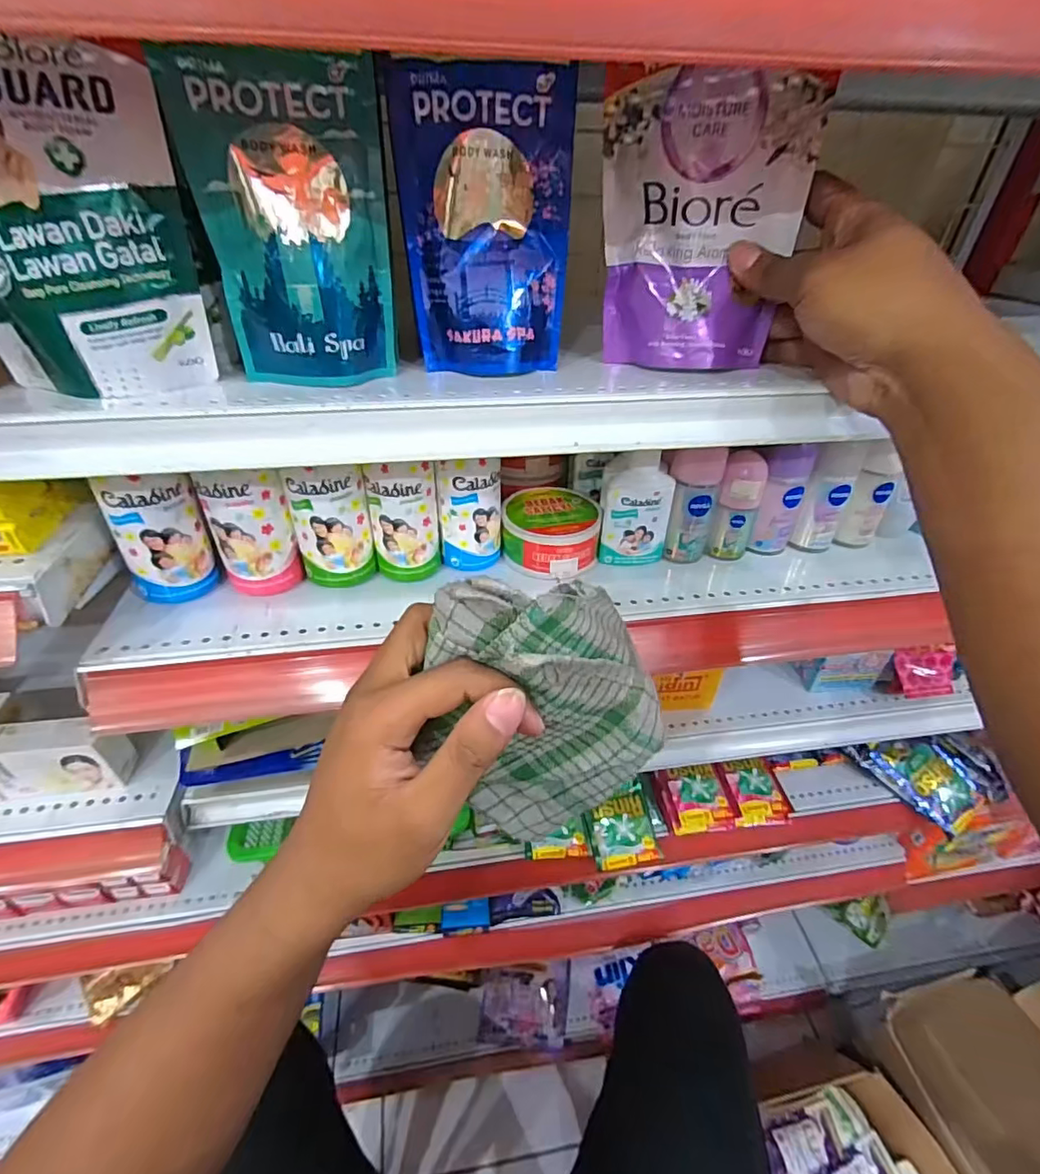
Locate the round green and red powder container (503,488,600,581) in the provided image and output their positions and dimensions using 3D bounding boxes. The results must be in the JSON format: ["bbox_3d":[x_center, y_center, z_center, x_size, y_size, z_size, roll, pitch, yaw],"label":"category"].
[{"bbox_3d":[0.026,-0.045,0.448,0.076,0.039,0.077,1,39,-1],"label":"round green and red powder container"}]

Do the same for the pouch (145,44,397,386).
[{"bbox_3d":[-0.114,-0.180,0.283,0.091,0.139,0.028,-10,40,-14],"label":"pouch"}]

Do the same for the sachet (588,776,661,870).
[{"bbox_3d":[0.115,0.270,0.622,0.069,0.010,0.090,-7,57,-2],"label":"sachet"}]

